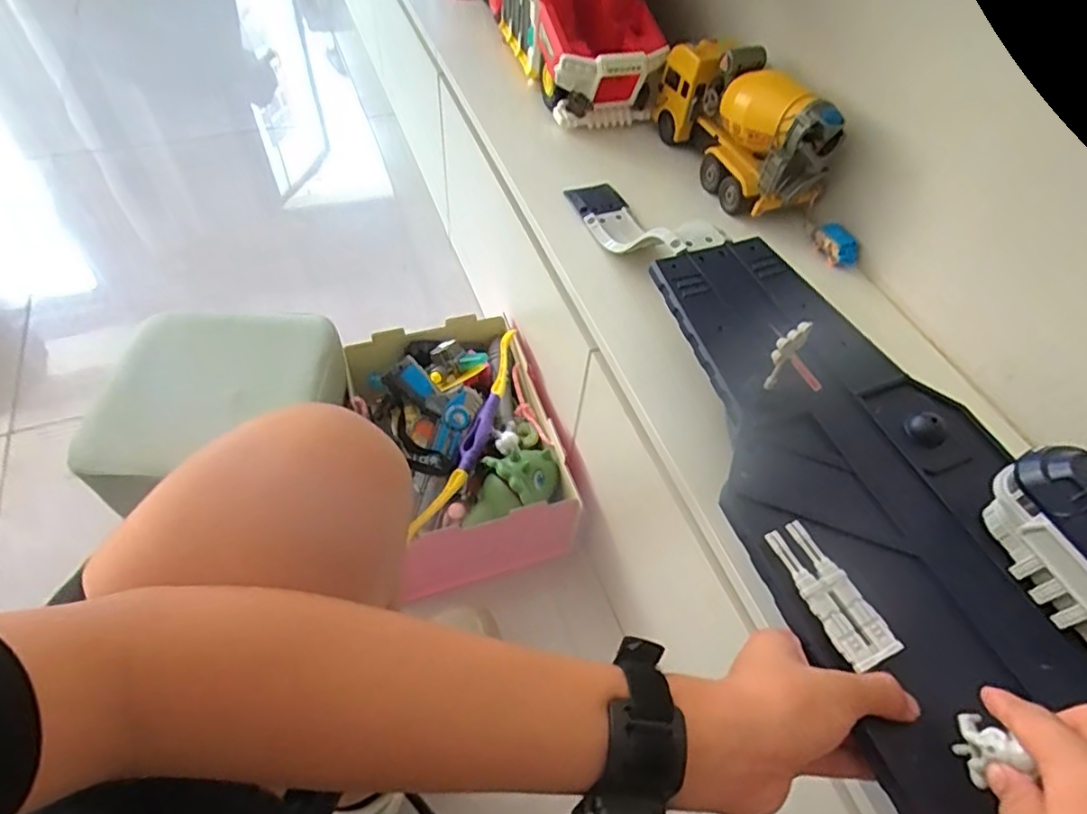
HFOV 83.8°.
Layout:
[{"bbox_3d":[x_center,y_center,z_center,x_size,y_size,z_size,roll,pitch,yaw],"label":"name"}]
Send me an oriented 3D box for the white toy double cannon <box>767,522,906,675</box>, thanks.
[{"bbox_3d":[0.170,0.111,0.363,0.032,0.009,0.088,-20,57,-19],"label":"white toy double cannon"}]

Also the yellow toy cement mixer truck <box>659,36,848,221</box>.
[{"bbox_3d":[0.242,-0.345,0.730,0.084,0.135,0.250,-19,57,-18],"label":"yellow toy cement mixer truck"}]

